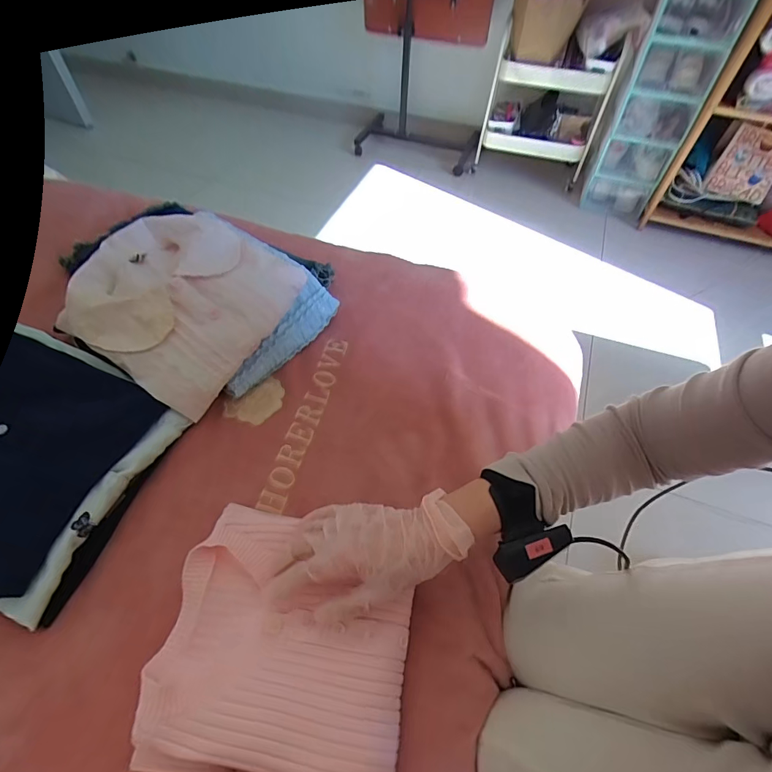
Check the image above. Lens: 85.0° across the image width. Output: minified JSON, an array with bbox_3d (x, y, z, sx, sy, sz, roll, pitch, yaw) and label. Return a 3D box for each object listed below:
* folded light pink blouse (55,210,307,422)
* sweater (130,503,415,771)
[{"bbox_3d":[-0.276,-0.118,0.568,0.260,0.085,0.239,27,58,17],"label":"folded light pink blouse"},{"bbox_3d":[-0.087,0.223,0.386,0.211,0.041,0.206,7,56,6],"label":"sweater"}]

